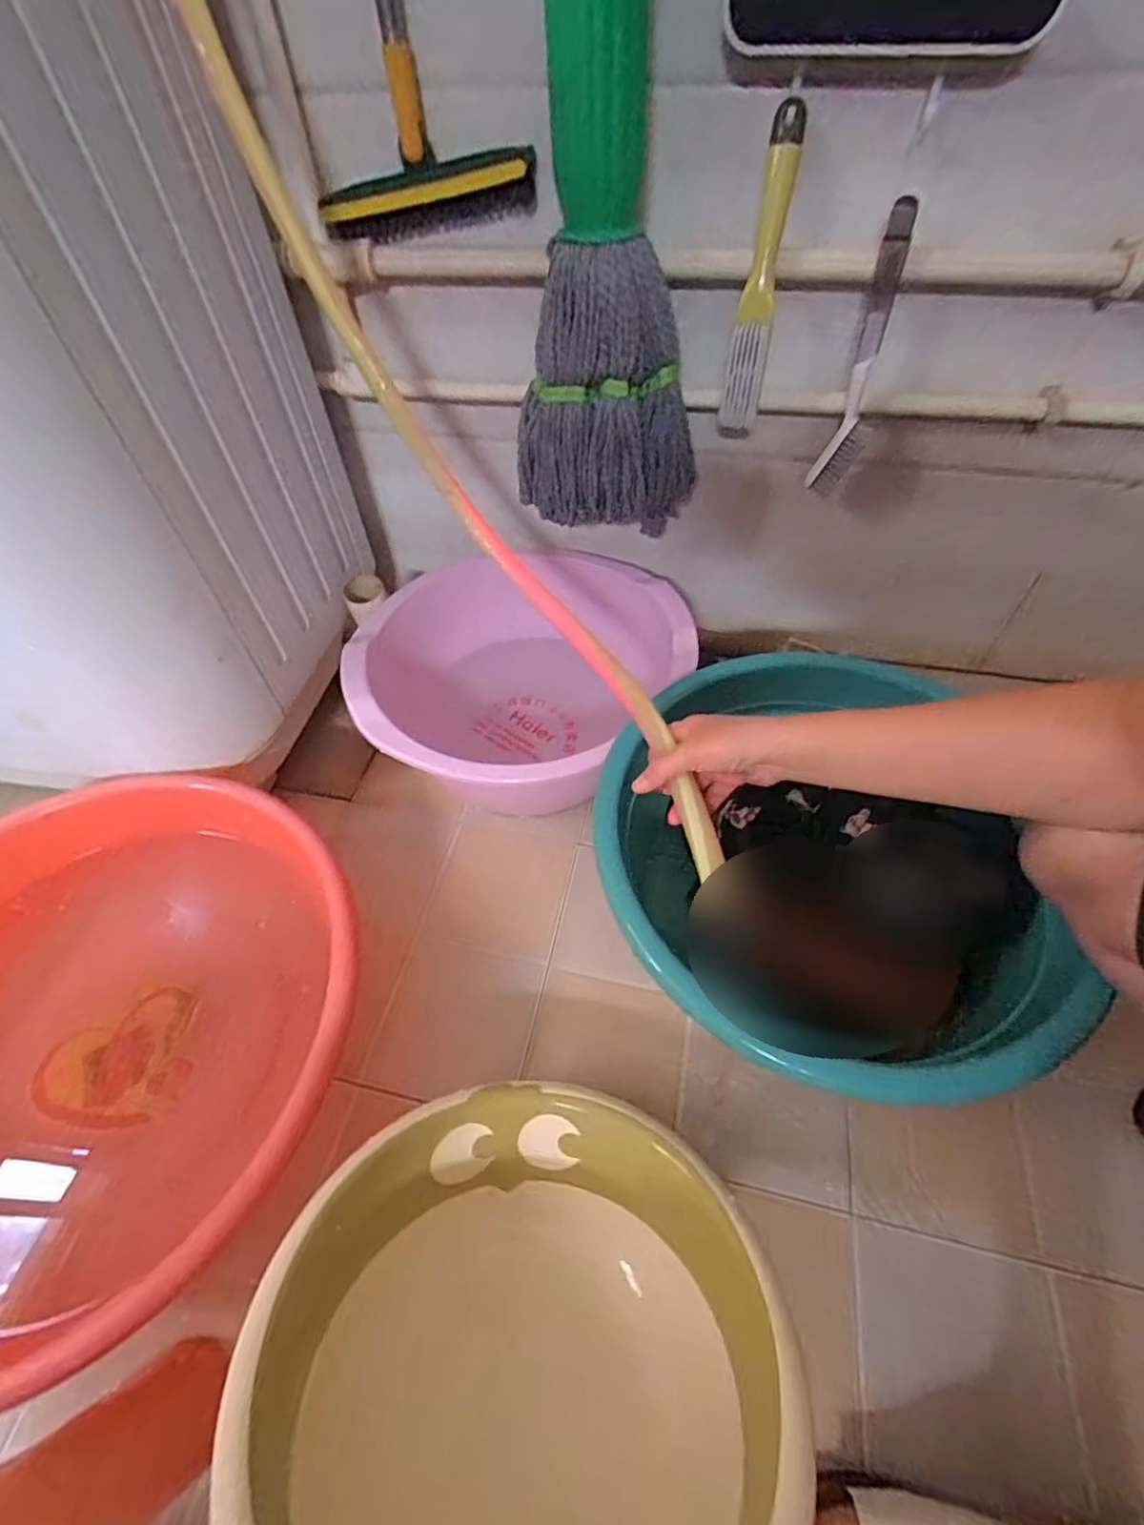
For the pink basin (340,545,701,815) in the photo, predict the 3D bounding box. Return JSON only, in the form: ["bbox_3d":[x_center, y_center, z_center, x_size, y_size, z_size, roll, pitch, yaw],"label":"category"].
[{"bbox_3d":[-0.072,-0.097,0.771,0.347,0.172,0.378,-1,53,1],"label":"pink basin"}]

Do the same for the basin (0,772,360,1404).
[{"bbox_3d":[-0.401,0.242,0.541,0.398,0.187,0.450,-13,53,-8],"label":"basin"}]

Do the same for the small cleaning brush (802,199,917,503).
[{"bbox_3d":[0.287,-0.385,0.595,0.045,0.240,0.040,18,55,15],"label":"small cleaning brush"}]

